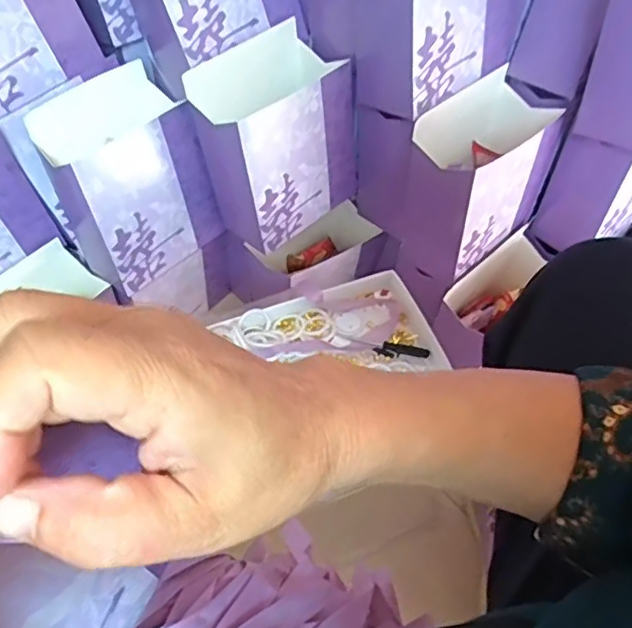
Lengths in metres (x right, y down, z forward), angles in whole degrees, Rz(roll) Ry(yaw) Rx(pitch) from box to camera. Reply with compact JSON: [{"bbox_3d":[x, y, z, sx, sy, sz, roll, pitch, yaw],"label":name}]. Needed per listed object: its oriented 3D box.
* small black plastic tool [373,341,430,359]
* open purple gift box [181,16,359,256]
[{"bbox_3d":[0.081,0.034,0.580,0.051,0.009,0.013,3,55,17],"label":"small black plastic tool"},{"bbox_3d":[-0.035,-0.158,0.577,0.127,0.162,0.086,-35,65,-23],"label":"open purple gift box"}]

